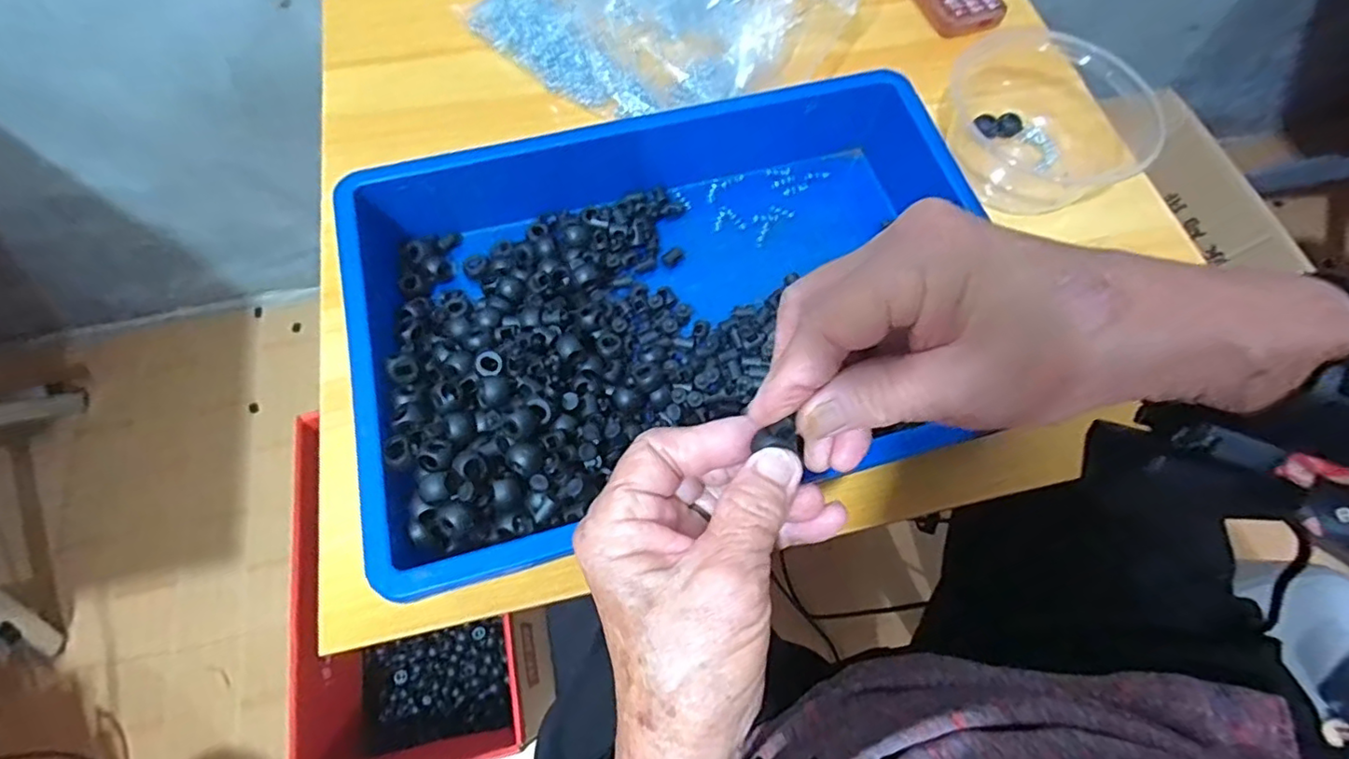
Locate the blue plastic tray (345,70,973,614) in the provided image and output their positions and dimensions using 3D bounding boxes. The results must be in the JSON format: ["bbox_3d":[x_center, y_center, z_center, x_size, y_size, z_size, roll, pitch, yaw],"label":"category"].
[{"bbox_3d":[0.004,-0.056,0.358,0.371,0.060,0.271,-14,69,-8],"label":"blue plastic tray"}]

